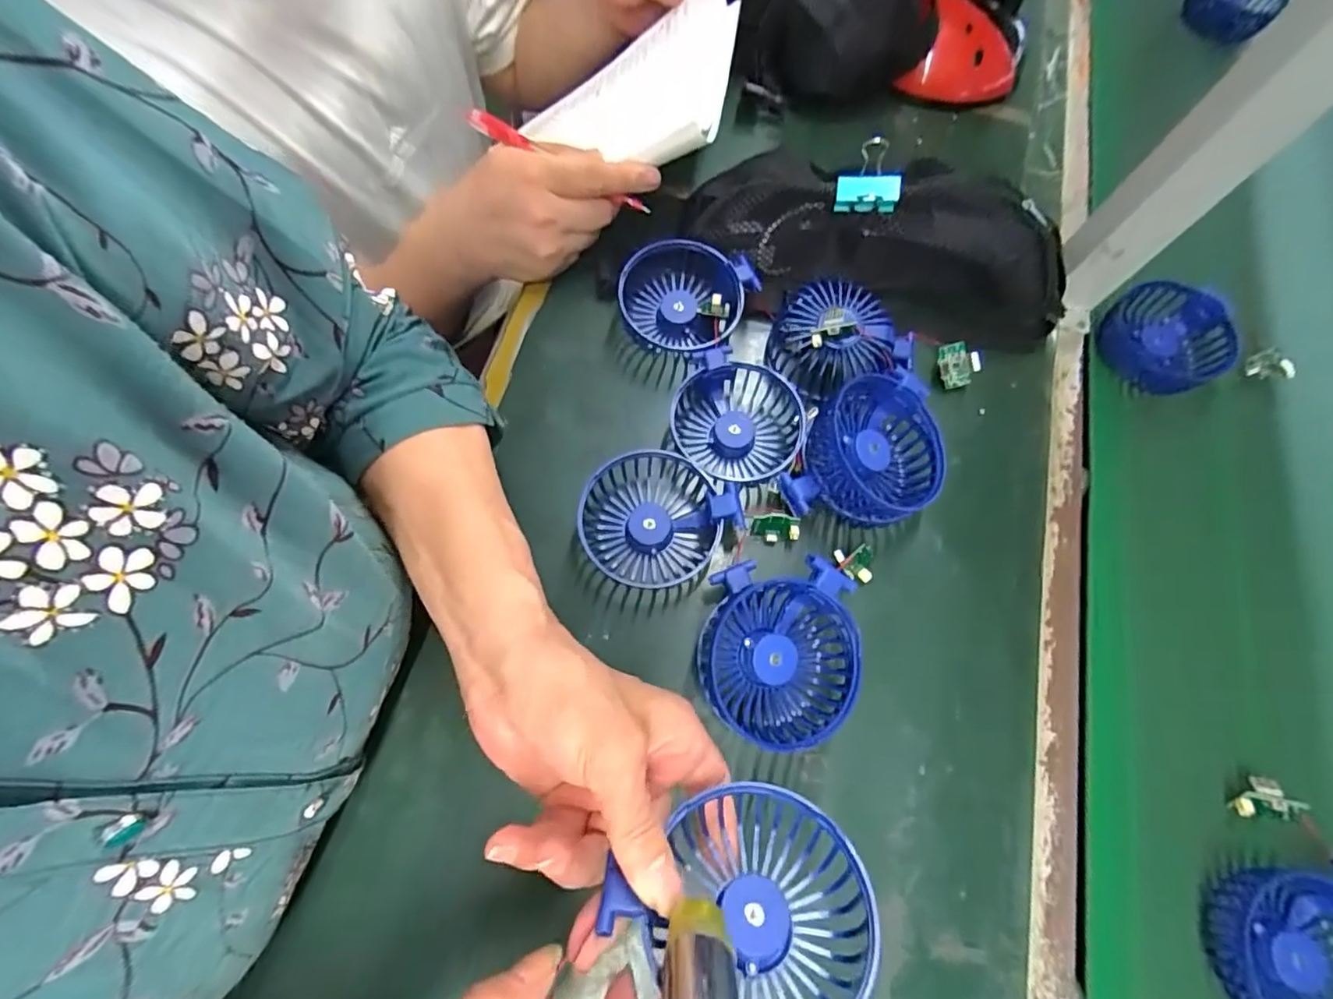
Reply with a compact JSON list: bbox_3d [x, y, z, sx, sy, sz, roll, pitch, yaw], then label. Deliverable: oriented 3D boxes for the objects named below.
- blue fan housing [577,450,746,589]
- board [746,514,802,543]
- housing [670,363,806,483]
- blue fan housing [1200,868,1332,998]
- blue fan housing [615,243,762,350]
[{"bbox_3d":[-0.007,0.014,0.376,0.093,0.040,0.089,31,72,8],"label":"blue fan housing"},{"bbox_3d":[0.071,0.018,0.377,0.032,0.023,0.006,-5,39,10],"label":"board"},{"bbox_3d":[0.048,-0.053,0.404,0.090,0.031,0.087,24,71,6],"label":"housing"},{"bbox_3d":[0.343,0.249,0.308,0.088,0.024,0.087,-3,71,-4],"label":"blue fan housing"},{"bbox_3d":[0.013,-0.147,0.433,0.093,0.042,0.084,20,71,5],"label":"blue fan housing"}]

